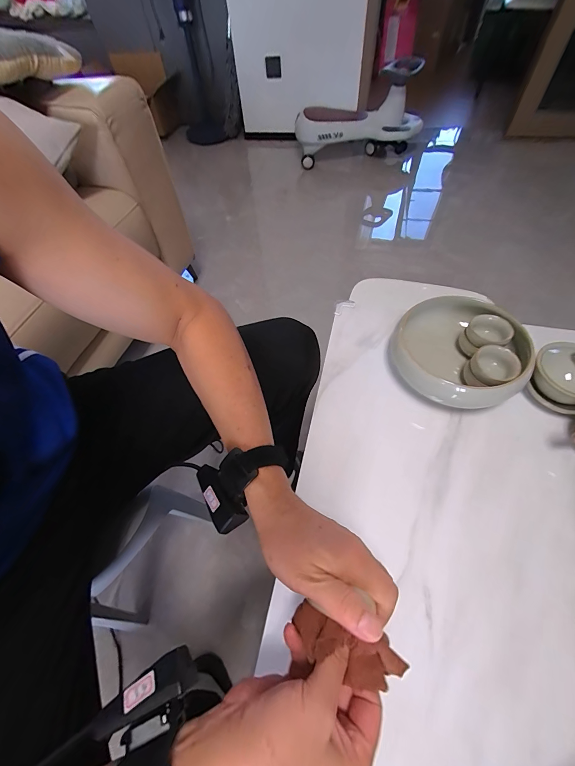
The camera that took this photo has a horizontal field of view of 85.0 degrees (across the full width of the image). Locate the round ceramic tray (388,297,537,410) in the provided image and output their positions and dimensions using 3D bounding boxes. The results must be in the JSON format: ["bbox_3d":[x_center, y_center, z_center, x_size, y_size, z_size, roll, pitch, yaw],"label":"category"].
[{"bbox_3d":[0.262,-0.048,0.491,0.186,0.074,0.172,-2,57,3],"label":"round ceramic tray"}]

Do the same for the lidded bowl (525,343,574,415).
[{"bbox_3d":[0.402,-0.008,0.448,0.075,0.080,0.091,-39,62,-19],"label":"lidded bowl"}]

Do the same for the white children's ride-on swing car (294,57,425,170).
[{"bbox_3d":[0.324,-1.205,1.430,0.549,0.328,0.248,-6,57,1],"label":"white children's ride-on swing car"}]

